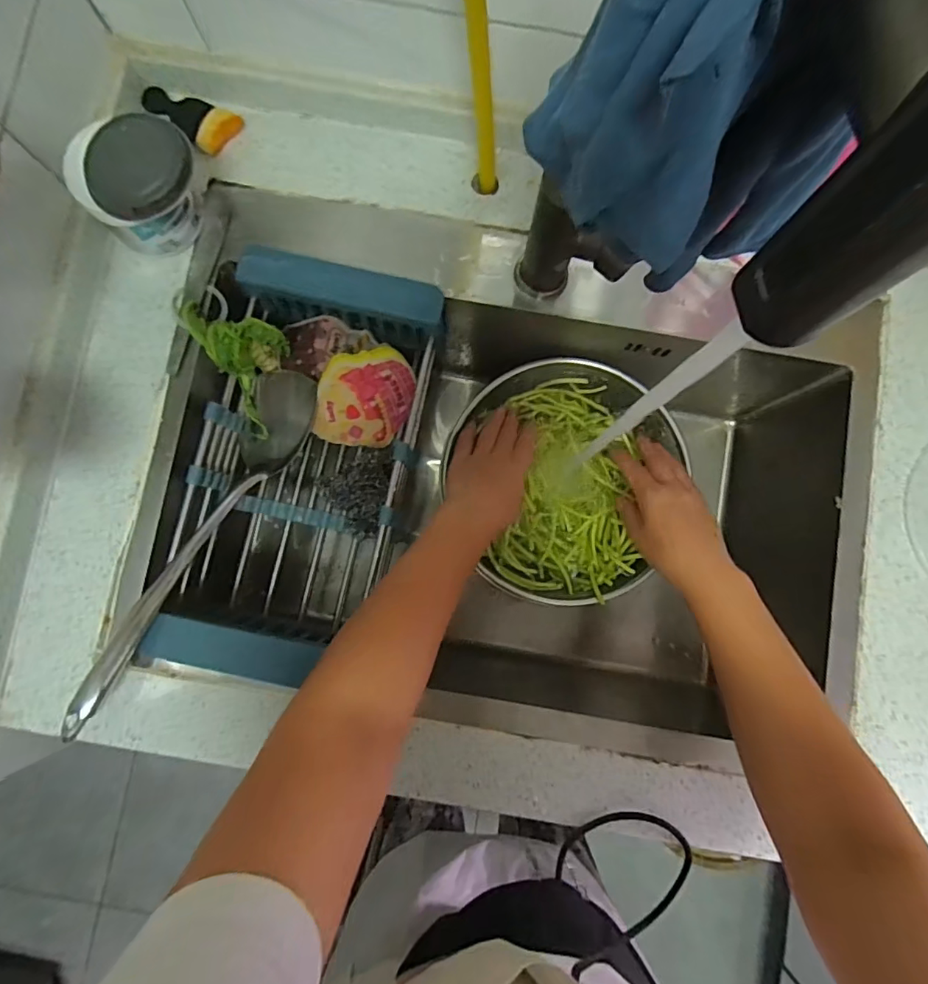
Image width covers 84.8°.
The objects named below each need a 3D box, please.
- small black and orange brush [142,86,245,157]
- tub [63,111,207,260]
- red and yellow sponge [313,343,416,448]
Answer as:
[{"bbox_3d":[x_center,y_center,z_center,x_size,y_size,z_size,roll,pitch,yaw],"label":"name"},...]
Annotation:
[{"bbox_3d":[-0.257,-0.351,0.474,0.096,0.013,0.041,29,84,2],"label":"small black and orange brush"},{"bbox_3d":[-0.261,-0.248,0.426,0.085,0.092,0.080,0,84,-1],"label":"tub"},{"bbox_3d":[-0.096,-0.093,0.507,0.092,0.019,0.099,5,117,-25],"label":"red and yellow sponge"}]

